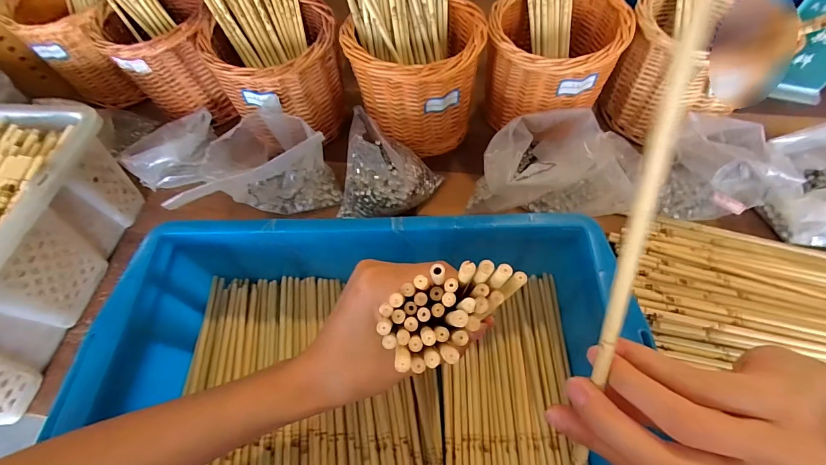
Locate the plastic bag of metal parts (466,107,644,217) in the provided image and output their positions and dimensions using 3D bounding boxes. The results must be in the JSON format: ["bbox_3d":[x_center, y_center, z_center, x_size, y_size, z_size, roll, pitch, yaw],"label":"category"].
[{"bbox_3d":[0.182,-0.081,0.471,0.211,0.090,0.126,2,58,1],"label":"plastic bag of metal parts"}]

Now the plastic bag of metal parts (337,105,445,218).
[{"bbox_3d":[-0.029,-0.080,0.484,0.121,0.075,0.124,9,62,9],"label":"plastic bag of metal parts"}]

